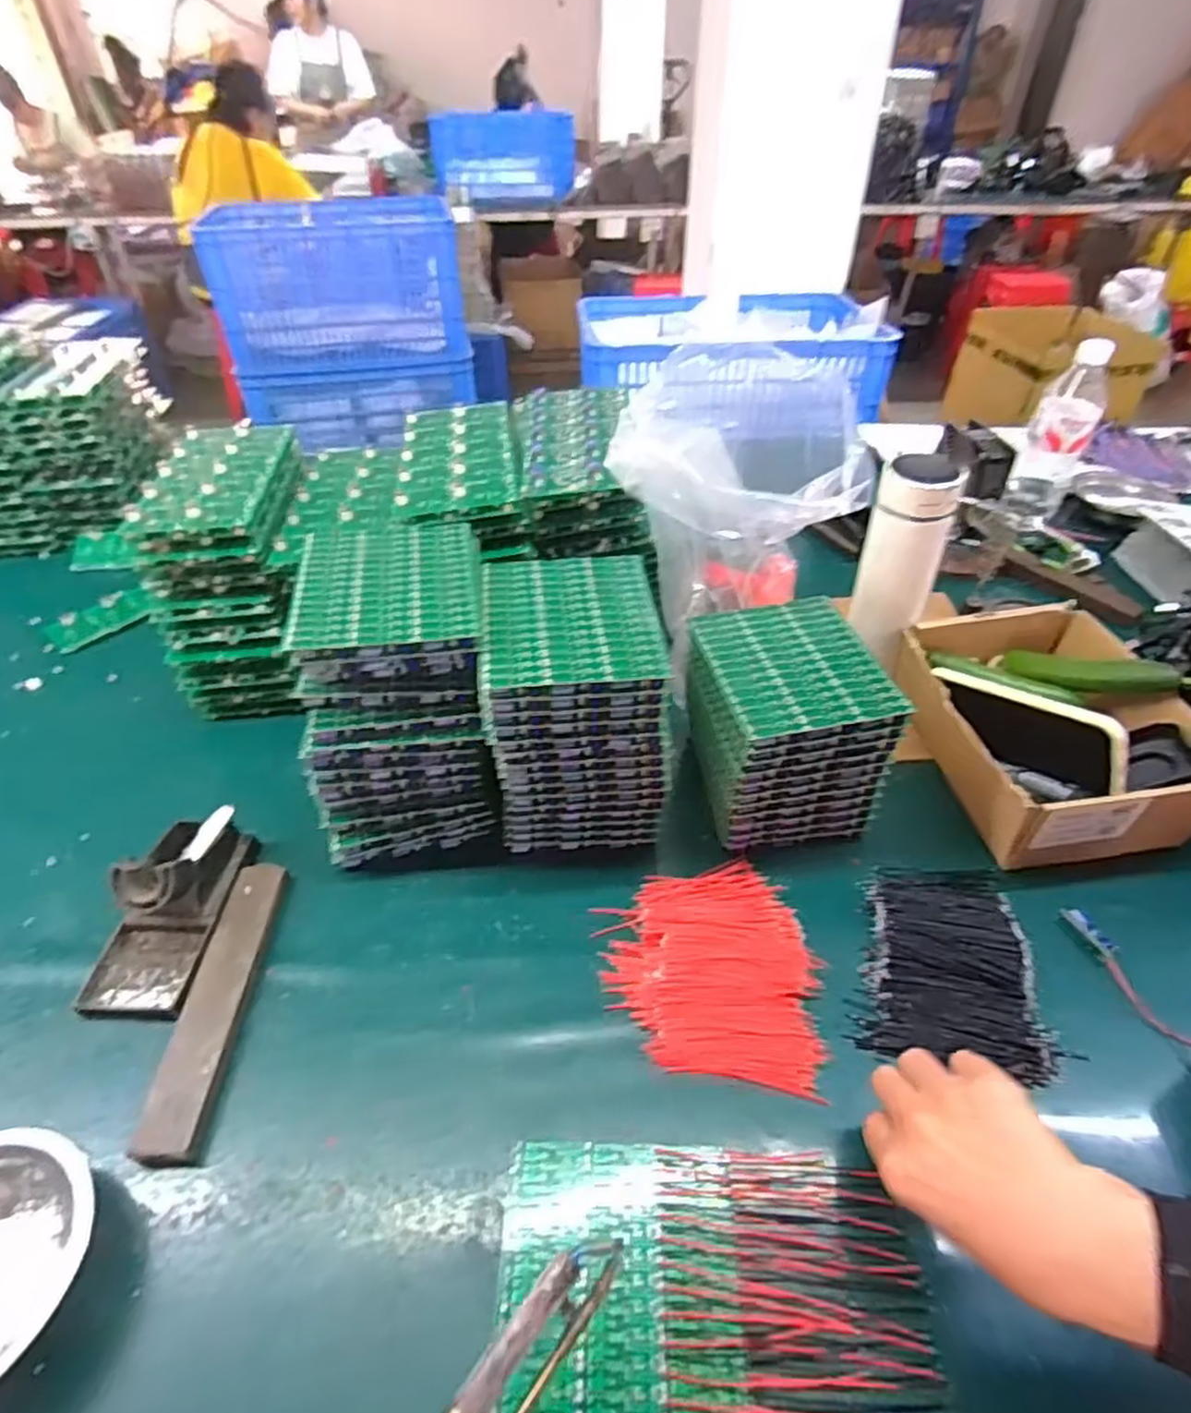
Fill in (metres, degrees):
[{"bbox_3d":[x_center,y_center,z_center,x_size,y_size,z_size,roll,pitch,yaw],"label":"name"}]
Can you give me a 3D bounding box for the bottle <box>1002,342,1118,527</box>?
[{"bbox_3d":[0.566,-0.329,0.891,0.069,0.197,0.061,27,49,27],"label":"bottle"}]

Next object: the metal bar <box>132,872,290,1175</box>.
[{"bbox_3d":[-0.256,0.194,0.493,0.038,0.019,0.202,-2,42,-2],"label":"metal bar"}]

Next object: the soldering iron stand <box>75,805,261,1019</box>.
[{"bbox_3d":[-0.315,0.140,0.528,0.071,0.060,0.148,0,42,1],"label":"soldering iron stand"}]

